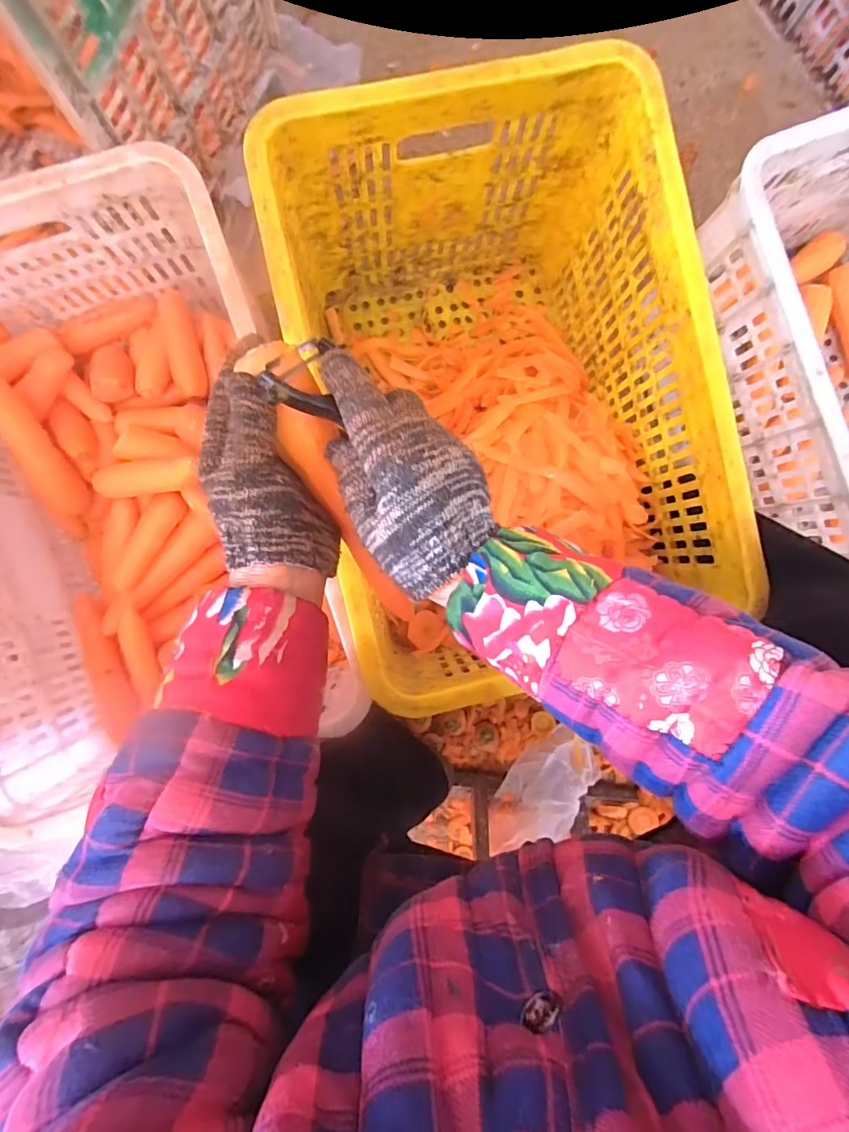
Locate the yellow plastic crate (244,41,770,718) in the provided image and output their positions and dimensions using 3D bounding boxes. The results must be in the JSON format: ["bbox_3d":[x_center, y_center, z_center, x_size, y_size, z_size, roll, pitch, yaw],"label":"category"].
[{"bbox_3d":[0.066,-0.166,0.572,0.357,0.296,0.510,-14,91,-3],"label":"yellow plastic crate"}]

